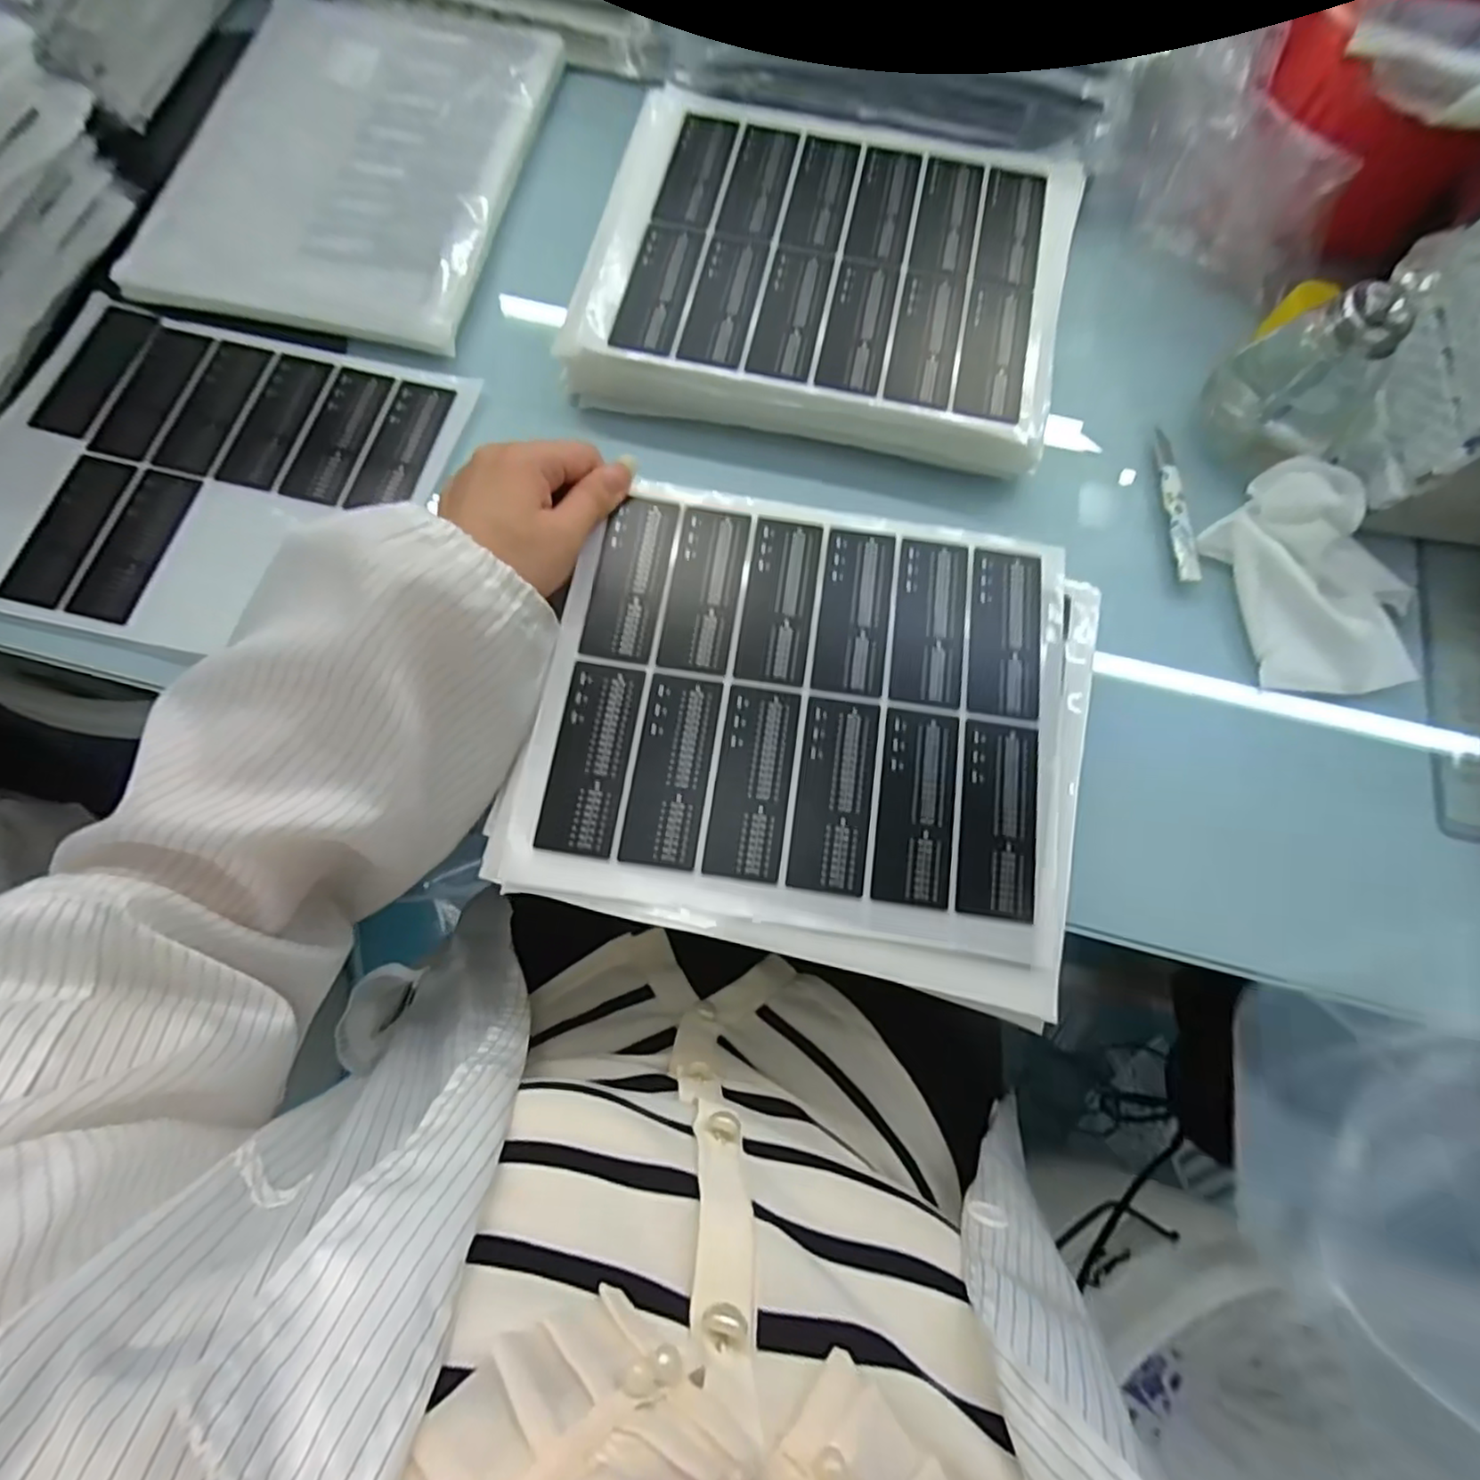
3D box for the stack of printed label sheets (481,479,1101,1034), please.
[{"bbox_3d":[0.036,-0.012,0.328,0.258,0.017,0.226,13,76,5],"label":"stack of printed label sheets"}]

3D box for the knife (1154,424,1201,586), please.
[{"bbox_3d":[0.256,-0.138,0.394,0.012,0.005,0.098,1,73,-3],"label":"knife"}]

